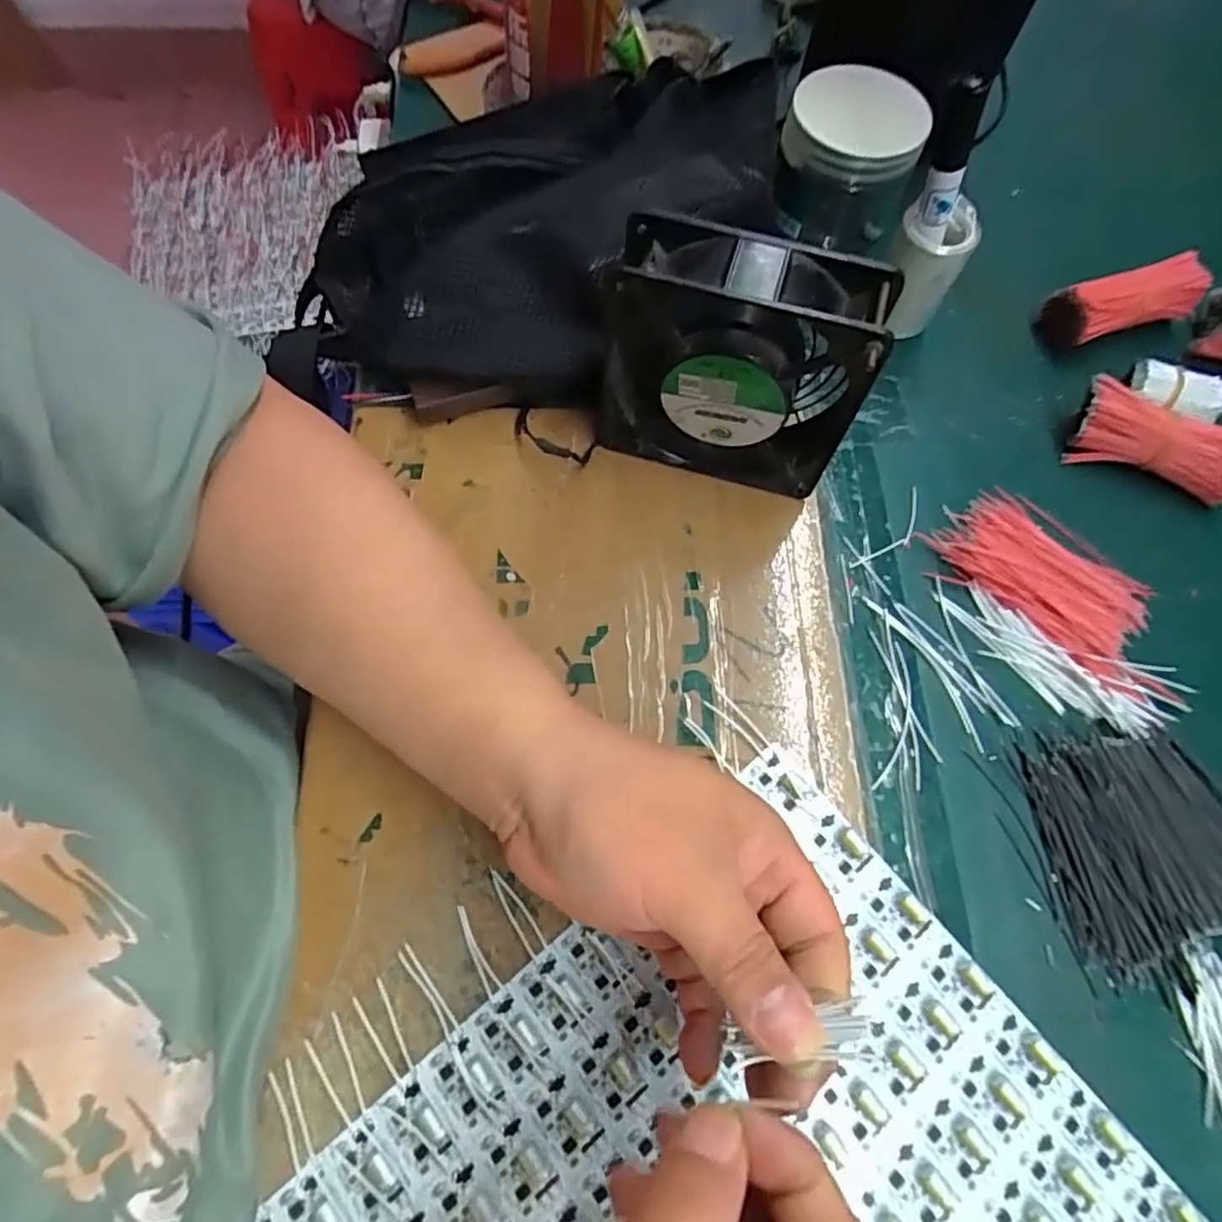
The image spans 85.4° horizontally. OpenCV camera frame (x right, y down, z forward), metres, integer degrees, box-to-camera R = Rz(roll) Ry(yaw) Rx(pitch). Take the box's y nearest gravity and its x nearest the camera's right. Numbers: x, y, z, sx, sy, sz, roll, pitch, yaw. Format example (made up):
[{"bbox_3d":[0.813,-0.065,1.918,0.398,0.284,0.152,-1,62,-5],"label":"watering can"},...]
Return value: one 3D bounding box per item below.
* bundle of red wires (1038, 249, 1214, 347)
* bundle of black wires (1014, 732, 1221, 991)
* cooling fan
[{"bbox_3d":[0.314,-0.190,0.408,0.089,0.032,0.033,-16,70,-7],"label":"bundle of red wires"},{"bbox_3d":[0.254,0.110,0.305,0.105,0.011,0.100,-4,69,-3],"label":"bundle of black wires"},{"bbox_3d":[0.058,-0.116,0.322,0.120,0.122,0.047,19,70,6],"label":"cooling fan"}]

